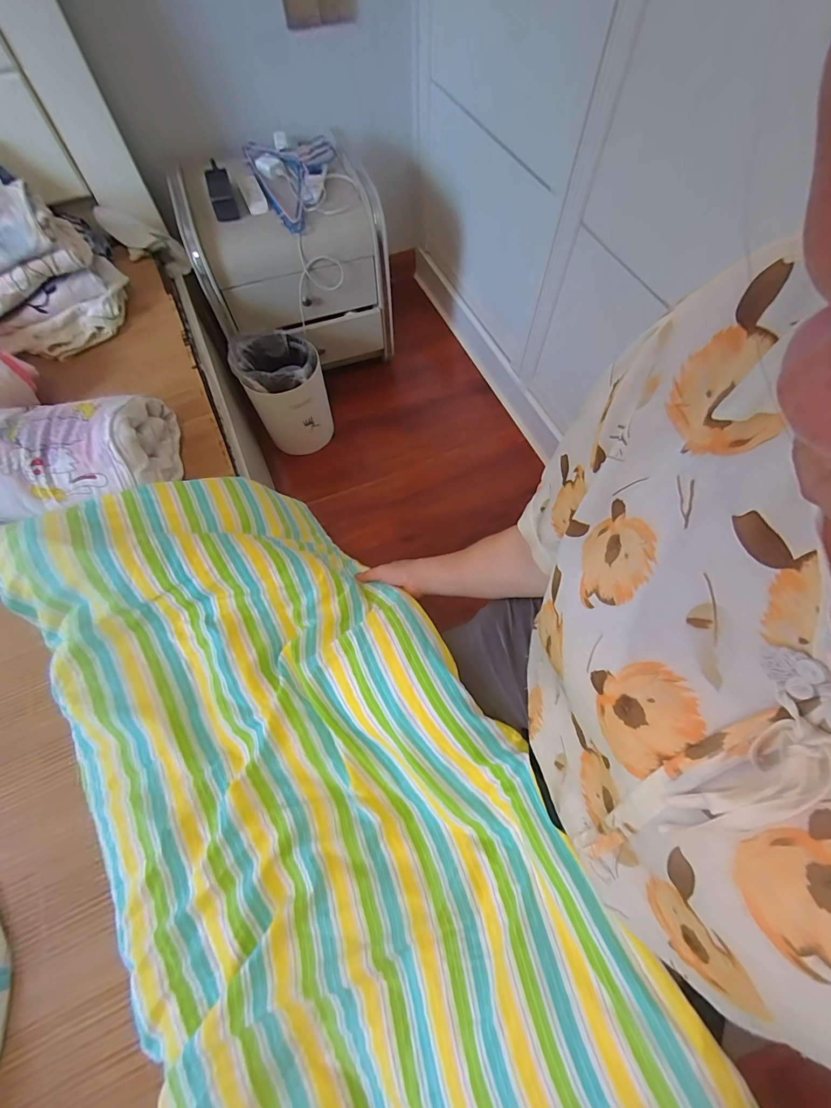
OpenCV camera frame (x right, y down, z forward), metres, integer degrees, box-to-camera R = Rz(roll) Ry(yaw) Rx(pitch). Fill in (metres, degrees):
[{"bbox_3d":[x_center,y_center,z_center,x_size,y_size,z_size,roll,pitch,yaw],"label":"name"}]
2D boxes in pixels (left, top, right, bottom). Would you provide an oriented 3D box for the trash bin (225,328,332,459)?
[{"bbox_3d":[-0.361,-0.453,1.162,0.209,0.264,0.221,-30,68,-13],"label":"trash bin"}]

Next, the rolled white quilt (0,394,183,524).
[{"bbox_3d":[-0.593,-0.146,0.673,0.348,0.133,0.195,-8,65,-3],"label":"rolled white quilt"}]

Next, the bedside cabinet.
[{"bbox_3d":[-0.352,-0.816,1.179,0.475,0.385,0.430,-21,67,-9],"label":"bedside cabinet"}]

